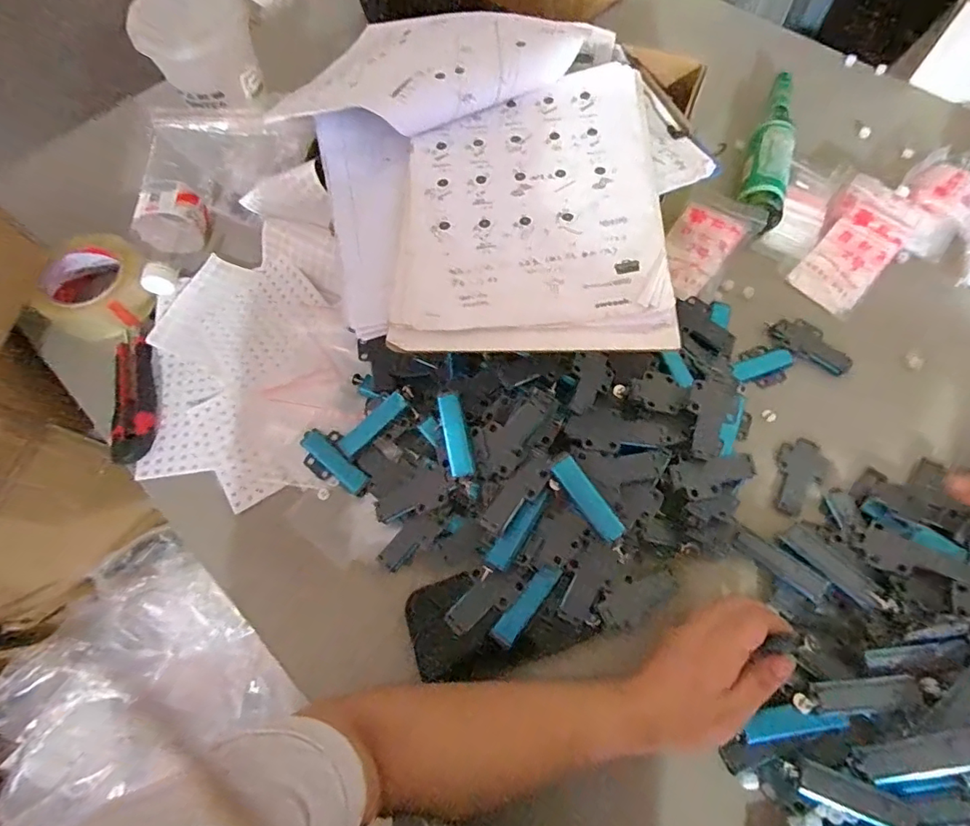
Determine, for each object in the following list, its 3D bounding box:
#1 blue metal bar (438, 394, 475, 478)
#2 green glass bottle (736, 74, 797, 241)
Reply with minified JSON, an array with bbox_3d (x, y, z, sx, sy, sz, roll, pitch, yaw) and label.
[{"bbox_3d":[-0.025,0.018,0.439,0.020,0.009,0.072,-12,78,-3],"label":"blue metal bar"},{"bbox_3d":[0.334,-0.309,0.598,0.052,0.052,0.242,17,68,10],"label":"green glass bottle"}]

